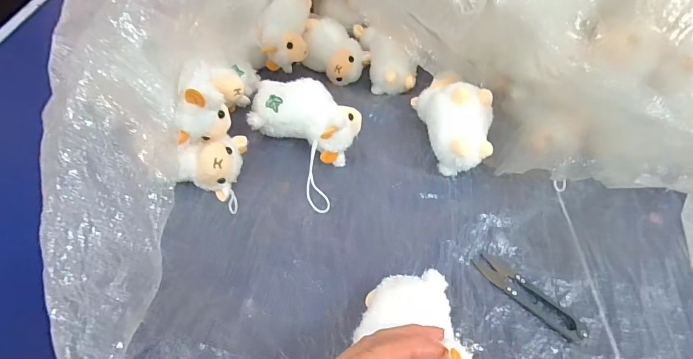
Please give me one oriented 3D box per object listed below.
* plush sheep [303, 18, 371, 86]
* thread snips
[{"bbox_3d":[-0.015,-0.169,0.511,0.060,0.054,0.082,-37,62,-26],"label":"plush sheep"},{"bbox_3d":[0.159,0.101,0.342,0.095,0.004,0.025,38,60,25],"label":"thread snips"}]

